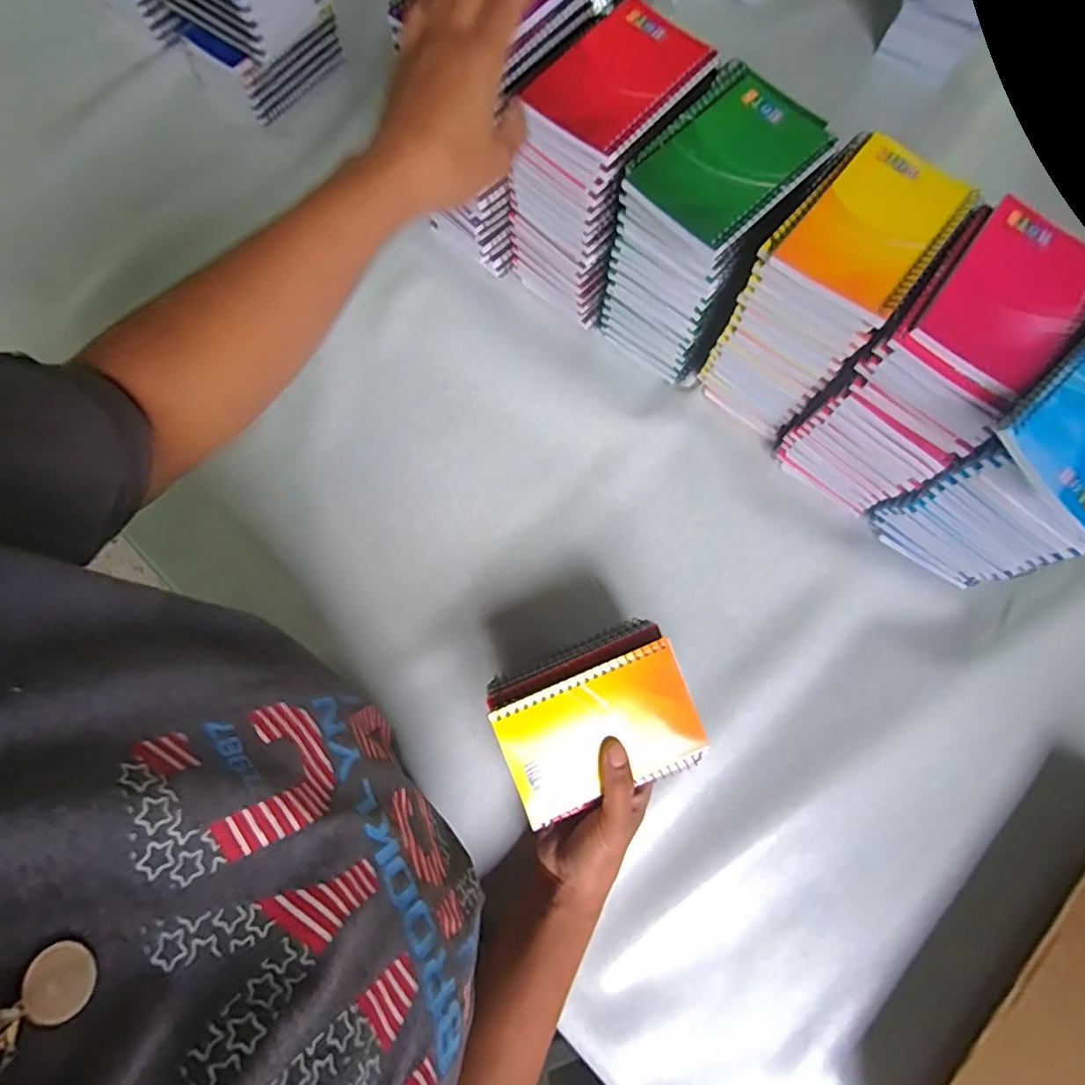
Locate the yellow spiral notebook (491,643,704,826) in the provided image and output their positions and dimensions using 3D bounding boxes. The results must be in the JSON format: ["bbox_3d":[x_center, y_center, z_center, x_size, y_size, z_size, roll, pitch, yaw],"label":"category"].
[{"bbox_3d":[0.040,0.127,0.378,0.131,0.005,0.082,-21,94,-8],"label":"yellow spiral notebook"}]

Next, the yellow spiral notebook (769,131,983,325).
[{"bbox_3d":[0.221,-0.208,0.367,0.081,0.012,0.127,40,78,8],"label":"yellow spiral notebook"}]

